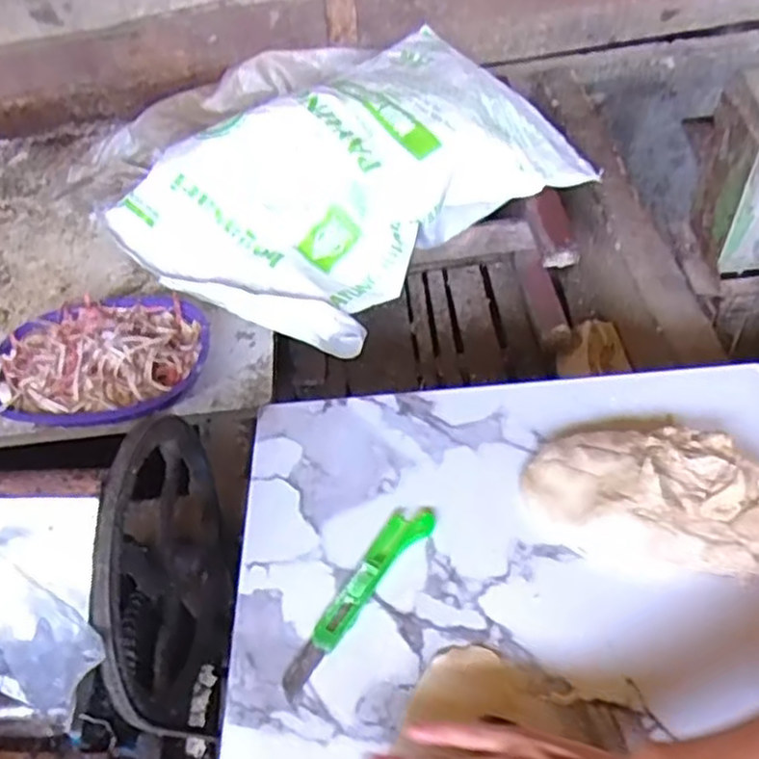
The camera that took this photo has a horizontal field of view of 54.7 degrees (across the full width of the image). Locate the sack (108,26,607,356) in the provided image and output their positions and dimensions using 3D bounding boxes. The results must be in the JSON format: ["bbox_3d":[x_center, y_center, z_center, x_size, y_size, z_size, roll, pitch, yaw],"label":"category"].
[{"bbox_3d":[-0.041,-0.342,1.143,0.680,0.218,0.450,-39,59,-23],"label":"sack"}]

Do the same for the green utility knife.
[{"bbox_3d":[-0.014,0.178,0.606,0.037,0.019,0.188,24,58,21],"label":"green utility knife"}]

